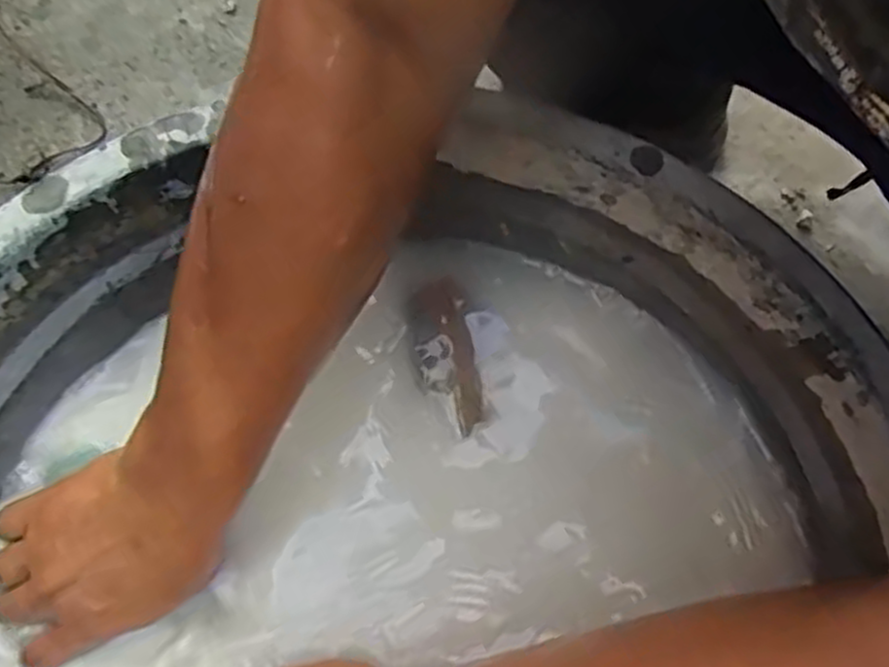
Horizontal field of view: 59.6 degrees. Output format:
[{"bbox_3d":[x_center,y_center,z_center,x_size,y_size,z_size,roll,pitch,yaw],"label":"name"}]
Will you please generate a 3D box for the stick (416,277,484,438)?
[{"bbox_3d":[0.007,0.012,0.475,0.024,0.016,0.092,-15,70,-5],"label":"stick"}]

